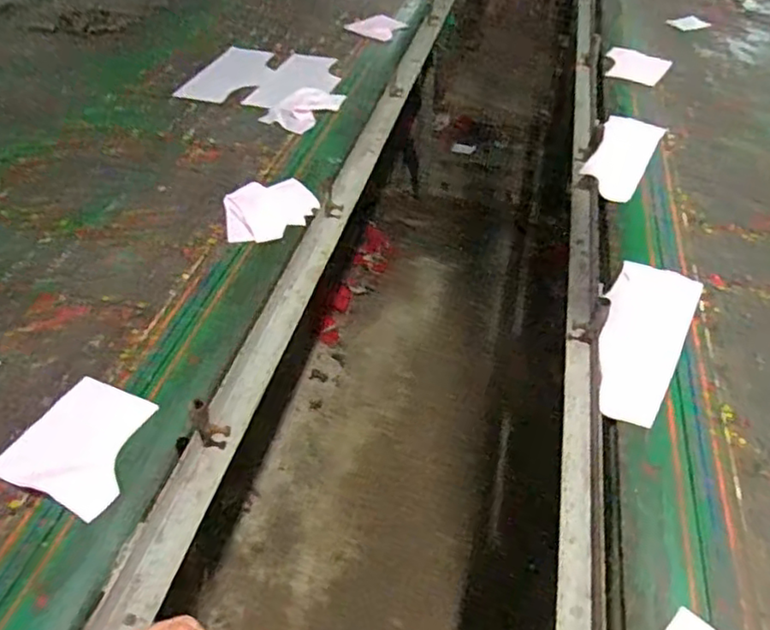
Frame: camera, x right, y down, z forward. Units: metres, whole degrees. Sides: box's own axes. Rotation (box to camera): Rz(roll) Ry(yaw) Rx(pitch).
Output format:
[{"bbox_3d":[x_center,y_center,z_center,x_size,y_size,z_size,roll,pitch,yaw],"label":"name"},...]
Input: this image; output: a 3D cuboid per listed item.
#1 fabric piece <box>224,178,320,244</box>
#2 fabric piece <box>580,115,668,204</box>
[{"bbox_3d":[-0.196,-0.184,1.109,0.156,0.018,0.174,-6,44,-11],"label":"fabric piece"},{"bbox_3d":[0.442,-0.302,1.191,0.105,0.030,0.279,23,47,19],"label":"fabric piece"}]

